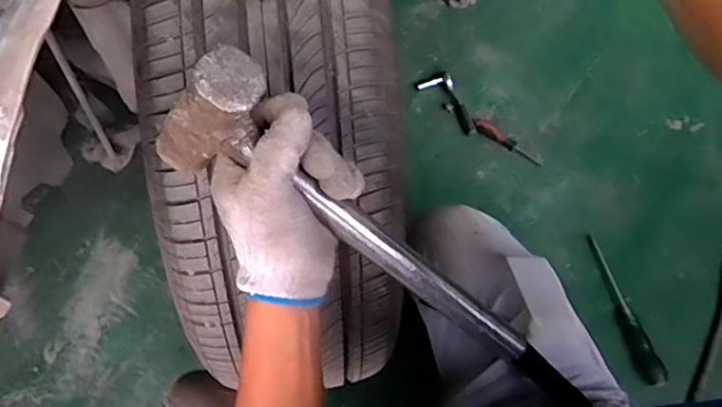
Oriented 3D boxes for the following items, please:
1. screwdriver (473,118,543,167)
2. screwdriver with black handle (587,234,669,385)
[{"bbox_3d":[0.276,-0.115,1.088,0.147,0.023,0.029,37,74,15],"label":"screwdriver"},{"bbox_3d":[0.435,0.169,0.954,0.034,0.032,0.255,-13,69,-4],"label":"screwdriver with black handle"}]

